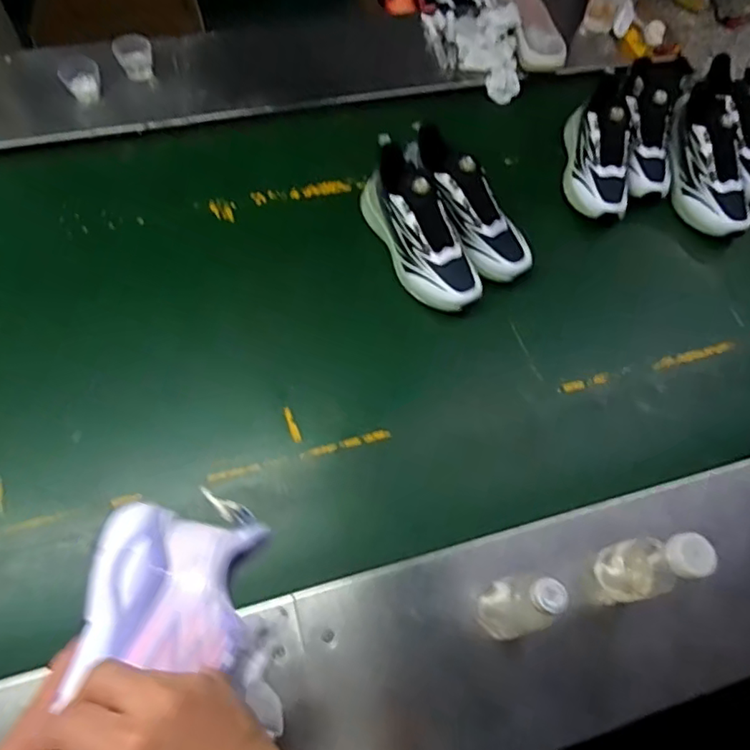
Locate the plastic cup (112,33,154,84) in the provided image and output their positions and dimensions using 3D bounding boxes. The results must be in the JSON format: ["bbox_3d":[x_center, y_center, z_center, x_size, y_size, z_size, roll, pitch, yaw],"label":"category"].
[{"bbox_3d":[-0.426,-0.564,1.019,0.066,0.052,0.054,-19,68,-16],"label":"plastic cup"}]

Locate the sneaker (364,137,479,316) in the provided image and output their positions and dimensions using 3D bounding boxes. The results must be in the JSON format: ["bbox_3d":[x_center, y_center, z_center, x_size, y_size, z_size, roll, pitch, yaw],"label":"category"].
[{"bbox_3d":[0.066,-0.221,0.888,0.091,0.119,0.265,-21,68,-17],"label":"sneaker"}]

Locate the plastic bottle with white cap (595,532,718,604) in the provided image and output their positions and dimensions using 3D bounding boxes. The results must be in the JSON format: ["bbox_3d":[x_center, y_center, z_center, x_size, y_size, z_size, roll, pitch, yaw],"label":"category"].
[{"bbox_3d":[0.300,0.213,0.634,0.059,0.191,0.061,1,64,-7],"label":"plastic bottle with white cap"}]

